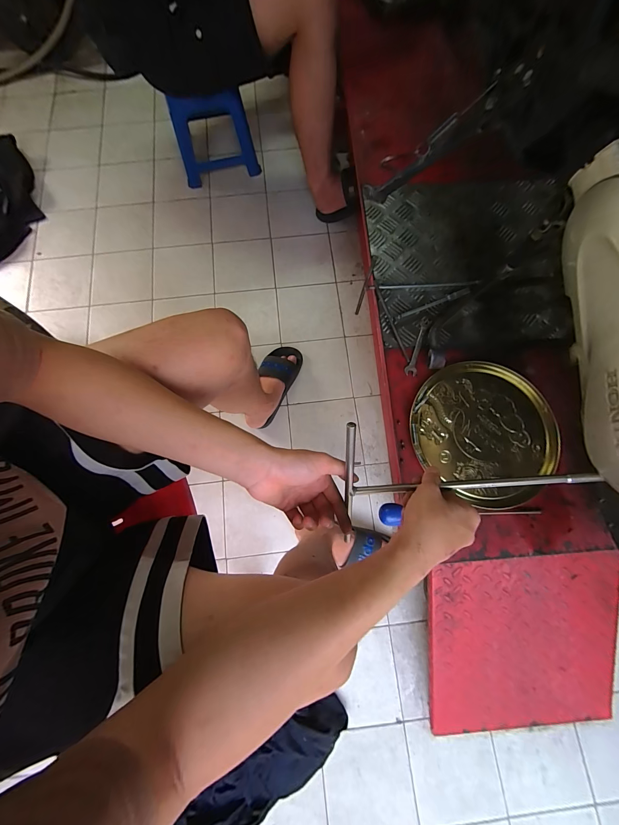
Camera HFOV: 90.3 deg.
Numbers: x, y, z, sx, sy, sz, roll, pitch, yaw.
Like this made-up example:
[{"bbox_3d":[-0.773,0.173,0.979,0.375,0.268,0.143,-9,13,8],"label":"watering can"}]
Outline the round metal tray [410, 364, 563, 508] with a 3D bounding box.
[{"bbox_3d":[0.317,0.031,0.564,0.254,0.014,0.241,0,75,-1],"label":"round metal tray"}]

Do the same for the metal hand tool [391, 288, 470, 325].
[{"bbox_3d":[0.243,-0.215,0.617,0.179,0.013,0.015,-23,77,-6],"label":"metal hand tool"}]

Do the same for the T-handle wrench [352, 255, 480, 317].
[{"bbox_3d":[0.225,-0.260,0.627,0.244,0.156,0.015,-6,76,-2],"label":"T-handle wrench"}]

